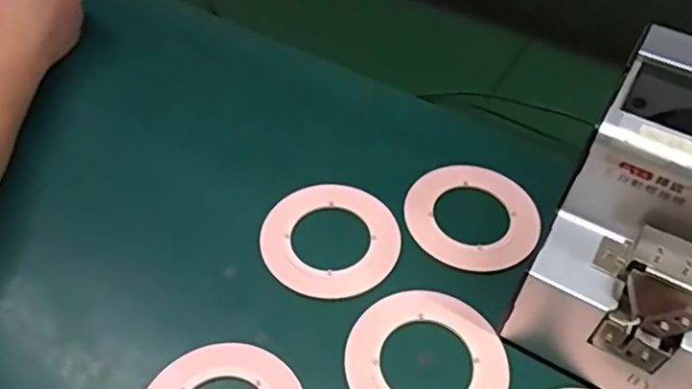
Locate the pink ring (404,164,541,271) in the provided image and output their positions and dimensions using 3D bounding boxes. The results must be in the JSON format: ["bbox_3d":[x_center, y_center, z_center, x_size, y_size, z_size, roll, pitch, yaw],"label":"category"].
[{"bbox_3d":[0.099,0.015,0.463,0.101,0.004,0.099,1,48,-1],"label":"pink ring"}]

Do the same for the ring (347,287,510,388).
[{"bbox_3d":[0.052,0.106,0.379,0.098,0.004,0.105,1,48,-1],"label":"ring"}]

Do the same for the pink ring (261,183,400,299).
[{"bbox_3d":[-0.011,0.033,0.444,0.102,0.006,0.100,2,50,-2],"label":"pink ring"}]

